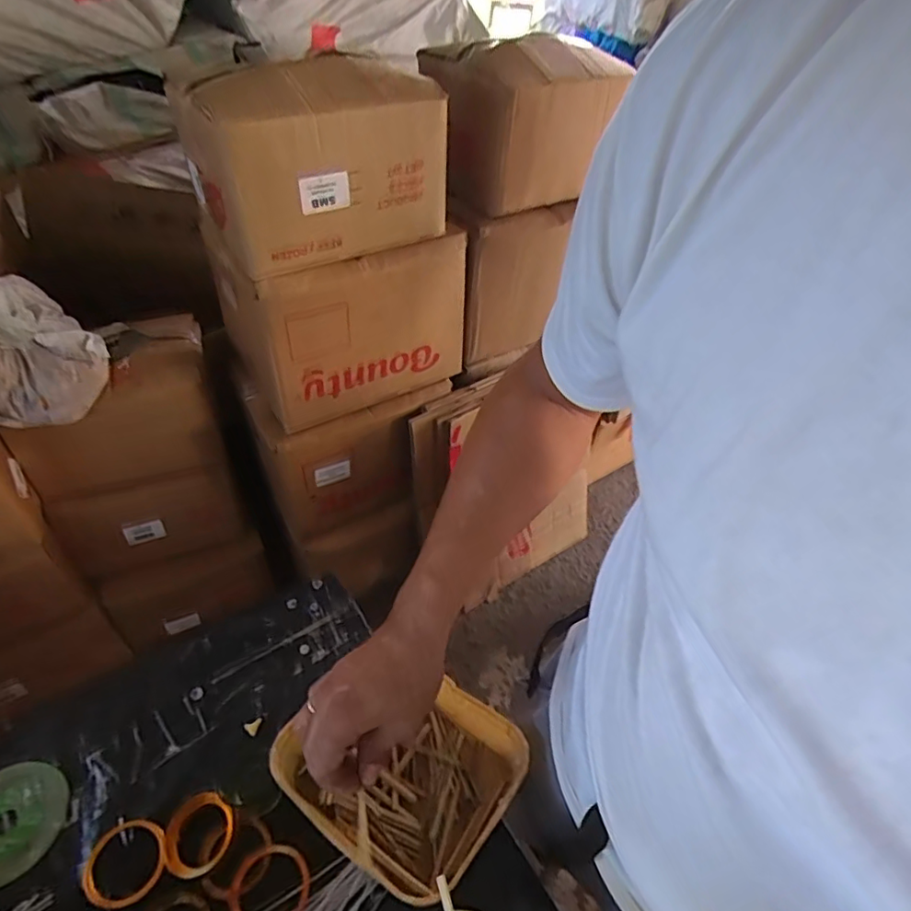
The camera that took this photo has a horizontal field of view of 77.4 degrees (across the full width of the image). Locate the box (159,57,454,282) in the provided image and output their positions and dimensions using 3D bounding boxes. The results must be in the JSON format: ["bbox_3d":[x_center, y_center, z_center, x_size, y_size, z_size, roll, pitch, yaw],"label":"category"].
[{"bbox_3d":[-0.203,-0.442,0.863,0.334,0.235,0.207,-24,52,-26],"label":"box"}]

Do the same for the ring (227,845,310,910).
[{"bbox_3d":[-0.156,0.366,0.477,0.065,0.006,0.061,3,45,-3],"label":"ring"}]

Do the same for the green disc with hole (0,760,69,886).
[{"bbox_3d":[-0.406,0.329,0.511,0.098,0.008,0.095,-17,49,-20],"label":"green disc with hole"}]

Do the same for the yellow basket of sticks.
[{"bbox_3d":[-0.046,0.285,0.522,0.179,0.069,0.160,31,50,23],"label":"yellow basket of sticks"}]

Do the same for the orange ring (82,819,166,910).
[{"bbox_3d":[-0.285,0.349,0.487,0.064,0.009,0.062,3,45,-3],"label":"orange ring"}]

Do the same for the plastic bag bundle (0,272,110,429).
[{"bbox_3d":[-0.790,-0.202,1.032,0.273,0.186,0.221,36,53,27],"label":"plastic bag bundle"}]

